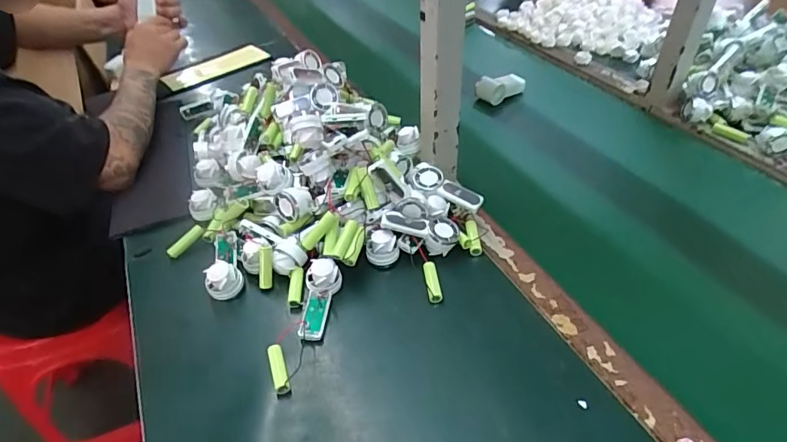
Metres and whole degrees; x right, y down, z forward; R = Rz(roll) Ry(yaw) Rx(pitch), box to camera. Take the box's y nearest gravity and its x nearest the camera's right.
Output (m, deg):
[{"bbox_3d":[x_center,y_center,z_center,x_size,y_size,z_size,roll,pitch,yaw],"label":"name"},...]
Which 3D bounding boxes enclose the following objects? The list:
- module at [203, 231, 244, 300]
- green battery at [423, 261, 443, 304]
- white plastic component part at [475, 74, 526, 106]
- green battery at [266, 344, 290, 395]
[{"bbox_3d":[-0.208,0.054,0.581,0.040,0.054,0.100,-15,44,-12],"label":"module"},{"bbox_3d":[0.044,0.071,0.541,0.014,0.014,0.050,-5,43,-2],"label":"green battery"},{"bbox_3d":[0.193,-0.239,0.859,0.085,0.046,0.029,-9,43,-7],"label":"white plastic component part"},{"bbox_3d":[-0.115,0.147,0.472,0.015,0.018,0.052,-17,44,-15],"label":"green battery"}]

